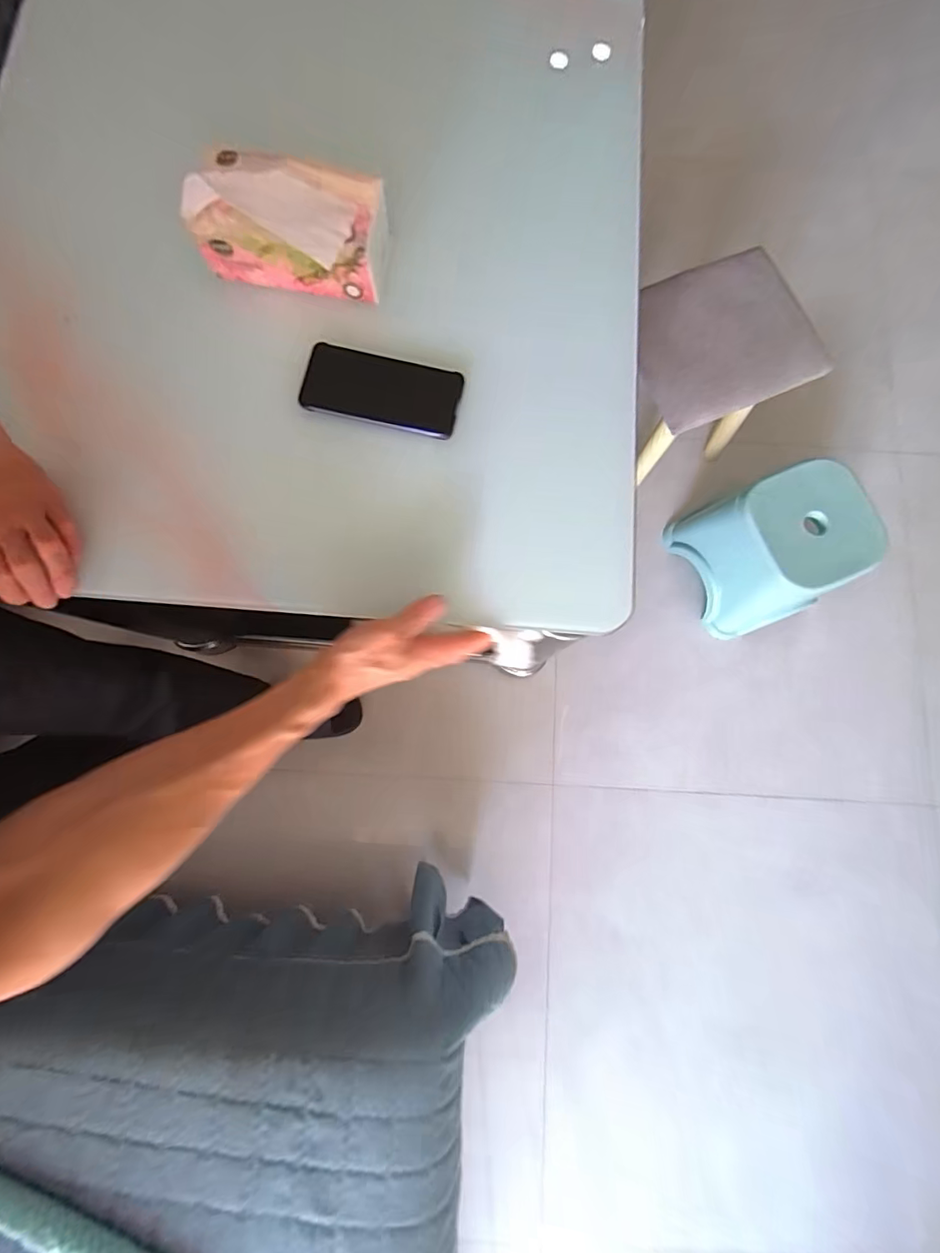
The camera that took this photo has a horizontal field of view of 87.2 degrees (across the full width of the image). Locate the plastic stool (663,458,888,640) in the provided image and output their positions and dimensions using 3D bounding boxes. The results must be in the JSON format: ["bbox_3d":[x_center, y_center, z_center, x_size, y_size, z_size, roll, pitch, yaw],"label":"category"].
[{"bbox_3d":[0.597,-0.151,0.994,0.249,0.276,0.266,-21,82,-4],"label":"plastic stool"}]

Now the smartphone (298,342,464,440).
[{"bbox_3d":[-0.092,-0.249,0.522,0.162,0.014,0.078,12,81,1],"label":"smartphone"}]

